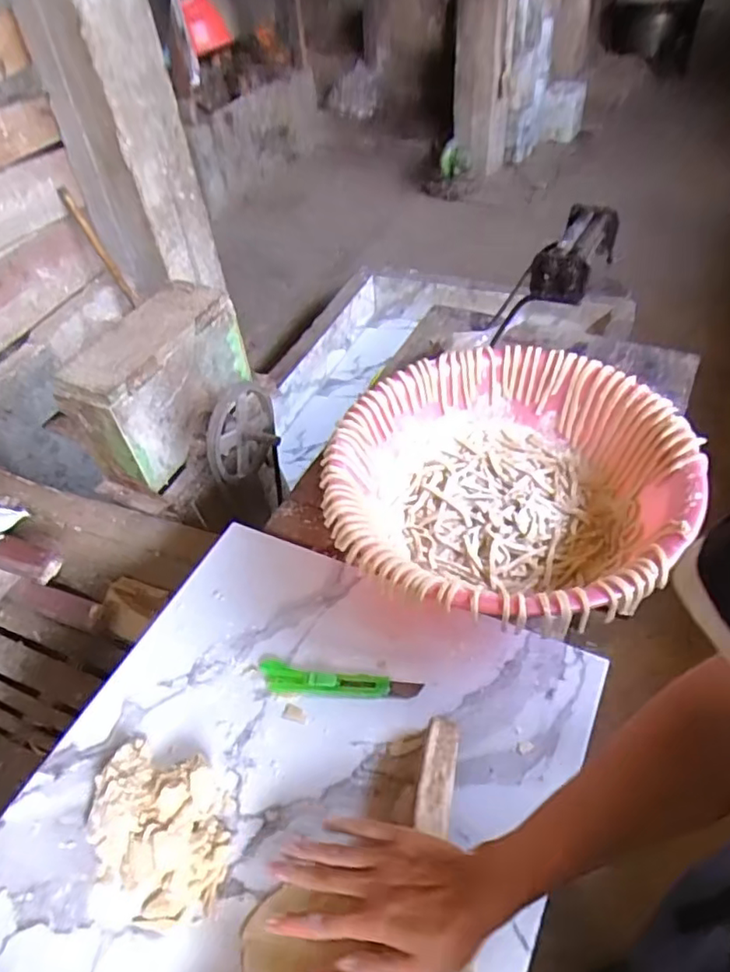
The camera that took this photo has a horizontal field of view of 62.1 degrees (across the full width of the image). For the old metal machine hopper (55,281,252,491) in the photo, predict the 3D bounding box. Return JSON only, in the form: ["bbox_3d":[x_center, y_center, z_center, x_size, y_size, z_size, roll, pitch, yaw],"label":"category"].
[{"bbox_3d":[-0.373,-0.201,1.149,0.113,0.230,0.353,15,49,19],"label":"old metal machine hopper"}]

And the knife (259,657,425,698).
[{"bbox_3d":[-0.031,0.211,0.653,0.178,0.012,0.033,4,47,10],"label":"knife"}]

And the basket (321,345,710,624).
[{"bbox_3d":[0.168,0.001,0.747,0.397,0.120,0.398,-3,46,3],"label":"basket"}]

